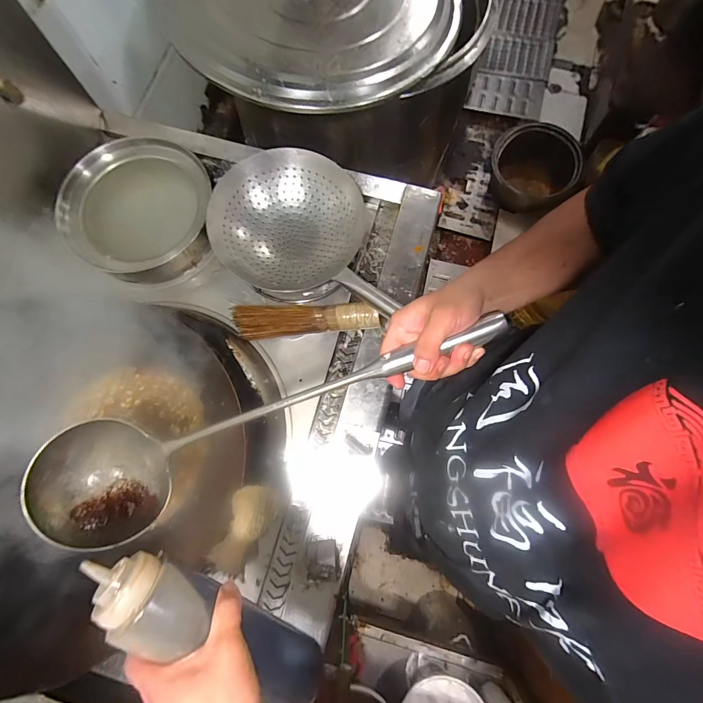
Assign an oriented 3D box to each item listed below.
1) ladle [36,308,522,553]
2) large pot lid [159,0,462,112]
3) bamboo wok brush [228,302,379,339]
[{"bbox_3d":[-0.093,0.071,0.365,0.516,0.091,0.132,-23,78,9],"label":"ladle"},{"bbox_3d":[-0.082,-0.732,0.714,0.568,0.056,0.599,0,77,0],"label":"large pot lid"},{"bbox_3d":[-0.086,-0.068,0.660,0.265,0.062,0.069,-2,77,0],"label":"bamboo wok brush"}]

